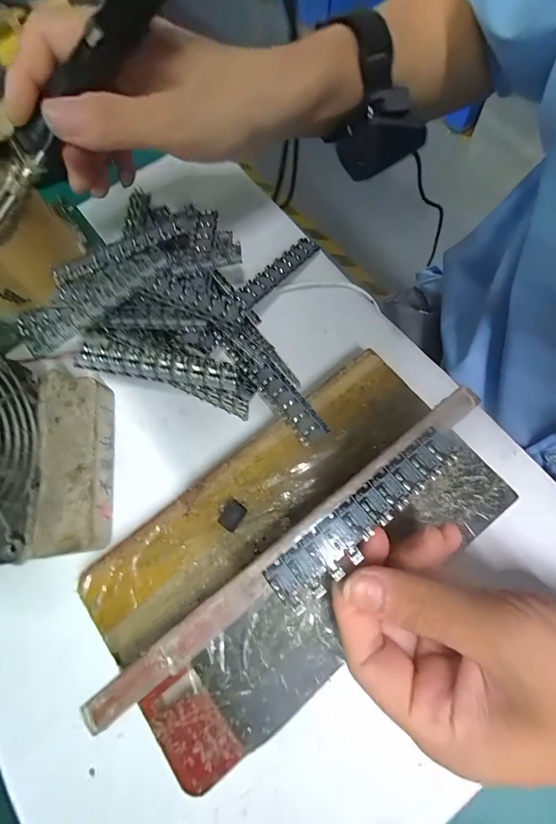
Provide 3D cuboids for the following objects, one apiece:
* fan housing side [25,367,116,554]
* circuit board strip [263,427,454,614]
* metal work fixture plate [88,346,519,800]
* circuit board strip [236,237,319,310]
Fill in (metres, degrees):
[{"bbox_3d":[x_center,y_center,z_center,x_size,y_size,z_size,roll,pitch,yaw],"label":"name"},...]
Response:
[{"bbox_3d":[-0.132,0.028,0.214,0.044,0.025,0.115,-9,73,-2],"label":"fan housing side"},{"bbox_3d":[0.041,0.046,0.153,0.105,0.006,0.021,-39,81,-9],"label":"circuit board strip"},{"bbox_3d":[0.011,0.070,0.176,0.234,0.063,0.127,-38,76,-10],"label":"metal work fixture plate"},{"bbox_3d":[0.000,-0.108,0.251,0.018,0.004,0.091,38,65,7],"label":"circuit board strip"}]

